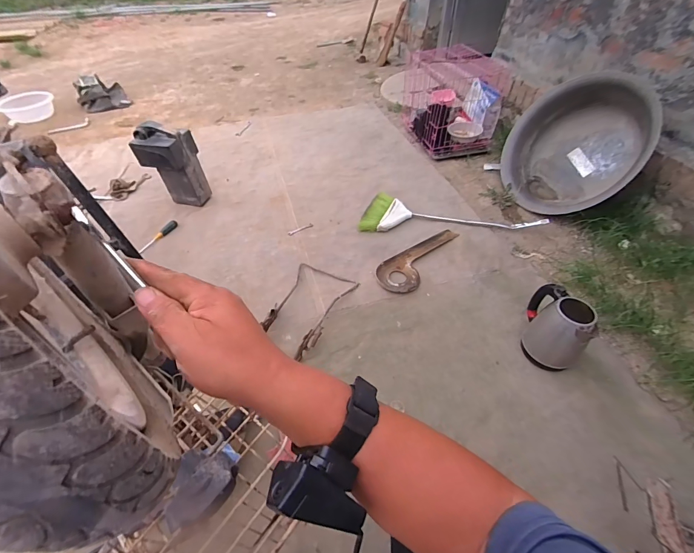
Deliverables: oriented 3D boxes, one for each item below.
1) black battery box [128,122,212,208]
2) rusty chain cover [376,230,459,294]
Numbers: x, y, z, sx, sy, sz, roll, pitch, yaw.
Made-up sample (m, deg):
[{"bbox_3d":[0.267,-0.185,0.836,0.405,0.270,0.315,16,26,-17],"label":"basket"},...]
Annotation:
[{"bbox_3d":[-0.828,-0.524,1.577,0.276,0.359,0.146,9,49,9],"label":"black battery box"},{"bbox_3d":[0.282,-0.086,1.395,0.178,0.028,0.443,28,54,24],"label":"rusty chain cover"}]

